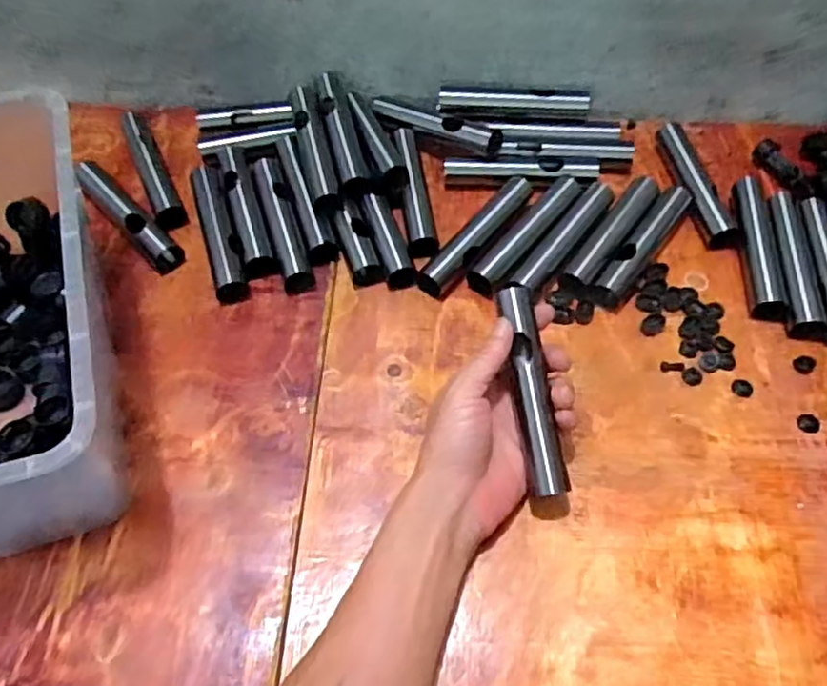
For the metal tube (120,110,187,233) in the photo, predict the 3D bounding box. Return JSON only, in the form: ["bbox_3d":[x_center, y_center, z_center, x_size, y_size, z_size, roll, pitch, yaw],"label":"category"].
[{"bbox_3d":[-0.241,-0.165,0.609,0.023,0.019,0.163,-21,59,-14],"label":"metal tube"}]

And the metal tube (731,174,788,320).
[{"bbox_3d":[0.289,-0.085,0.555,0.024,0.024,0.149,7,57,3],"label":"metal tube"}]

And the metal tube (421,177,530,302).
[{"bbox_3d":[0.054,-0.096,0.566,0.030,0.022,0.145,32,62,19],"label":"metal tube"}]

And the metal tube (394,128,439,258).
[{"bbox_3d":[0.003,-0.136,0.593,0.026,0.018,0.148,-4,57,-4],"label":"metal tube"}]

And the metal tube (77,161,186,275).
[{"bbox_3d":[-0.254,-0.115,0.579,0.027,0.023,0.149,-39,65,-23],"label":"metal tube"}]

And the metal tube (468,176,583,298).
[{"bbox_3d":[0.097,-0.097,0.563,0.030,0.020,0.146,32,62,19],"label":"metal tube"}]

